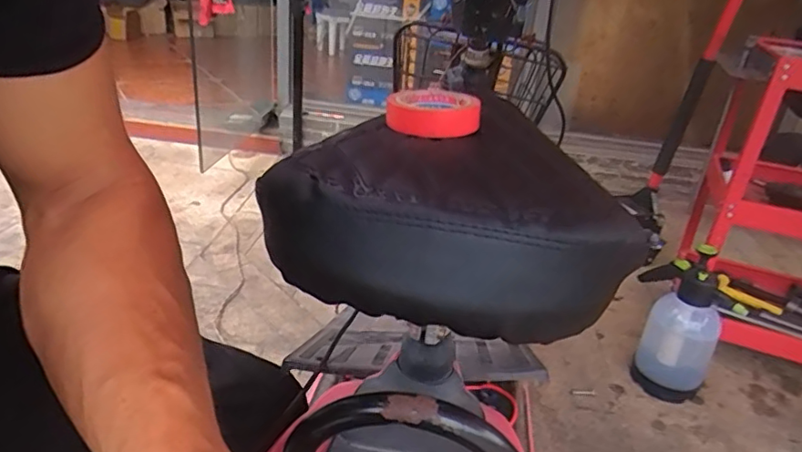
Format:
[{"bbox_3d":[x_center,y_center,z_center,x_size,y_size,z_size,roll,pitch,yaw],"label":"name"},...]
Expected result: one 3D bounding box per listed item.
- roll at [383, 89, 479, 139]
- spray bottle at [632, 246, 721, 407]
[{"bbox_3d":[0.019,-0.069,0.336,0.055,0.019,0.051,5,26,-2],"label":"roll"},{"bbox_3d":[0.604,0.212,1.233,0.120,0.295,0.182,8,27,1],"label":"spray bottle"}]

